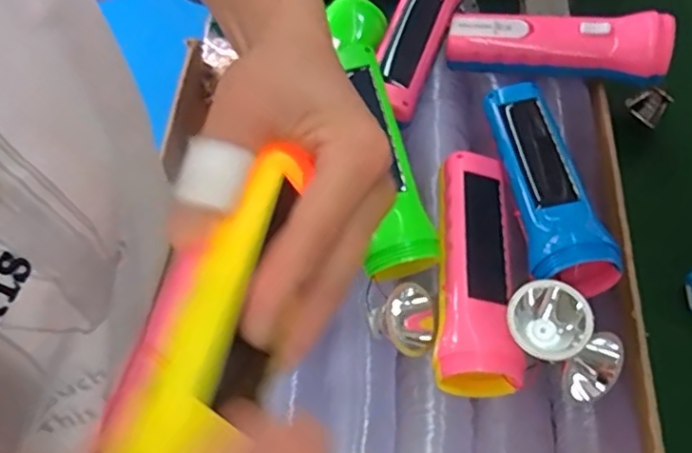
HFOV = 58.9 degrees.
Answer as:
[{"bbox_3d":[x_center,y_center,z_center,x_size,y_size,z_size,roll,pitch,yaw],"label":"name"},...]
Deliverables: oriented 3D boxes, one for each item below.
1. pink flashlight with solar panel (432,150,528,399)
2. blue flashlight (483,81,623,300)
[{"bbox_3d":[0.082,0.023,0.386,0.049,0.043,0.152,5,62,4],"label":"pink flashlight with solar panel"},{"bbox_3d":[0.127,-0.029,0.398,0.045,0.041,0.168,-7,62,-2],"label":"blue flashlight"}]

